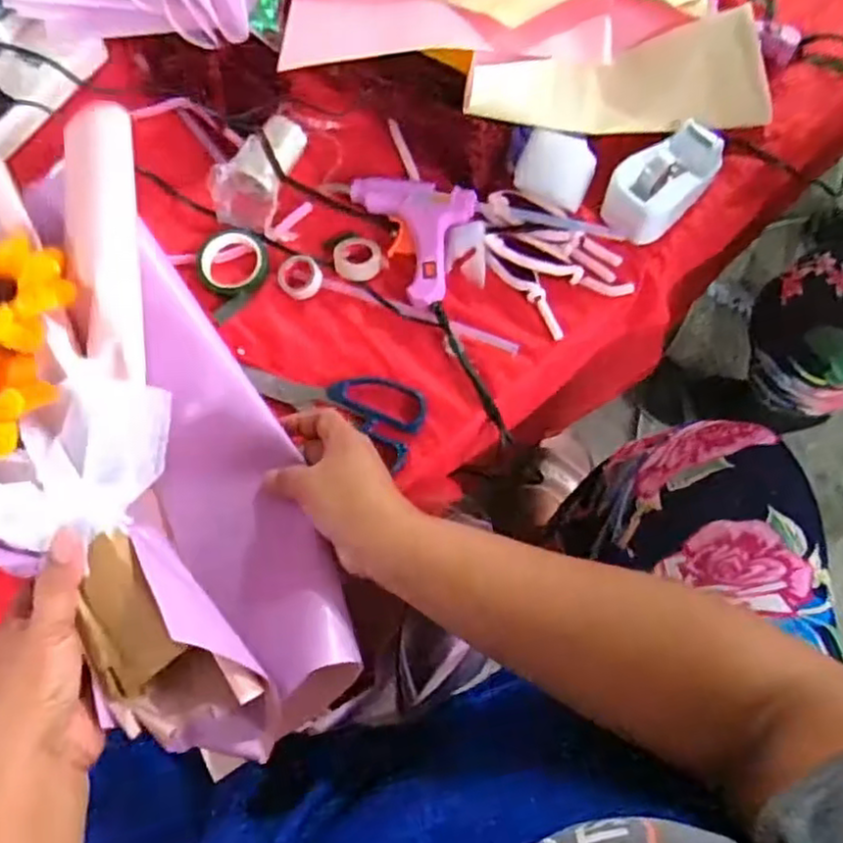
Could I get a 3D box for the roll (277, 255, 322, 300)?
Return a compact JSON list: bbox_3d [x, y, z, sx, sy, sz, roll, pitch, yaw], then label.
[{"bbox_3d":[-0.098,-0.116,0.565,0.037,0.014,0.032,19,72,9],"label":"roll"}]

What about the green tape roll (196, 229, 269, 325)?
[{"bbox_3d":[-0.150,-0.122,0.568,0.057,0.013,0.071,-22,71,-5],"label":"green tape roll"}]

